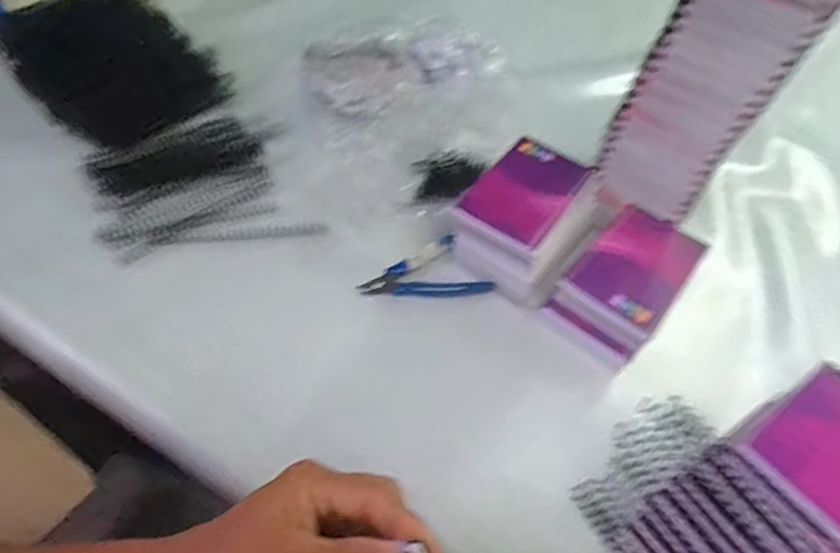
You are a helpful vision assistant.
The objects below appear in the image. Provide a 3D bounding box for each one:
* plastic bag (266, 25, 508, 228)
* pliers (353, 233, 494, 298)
[{"bbox_3d":[-0.053,-0.170,0.570,0.211,0.069,0.251,32,57,18],"label":"plastic bag"},{"bbox_3d":[0.003,-0.007,0.489,0.114,0.019,0.054,-6,54,-9],"label":"pliers"}]

